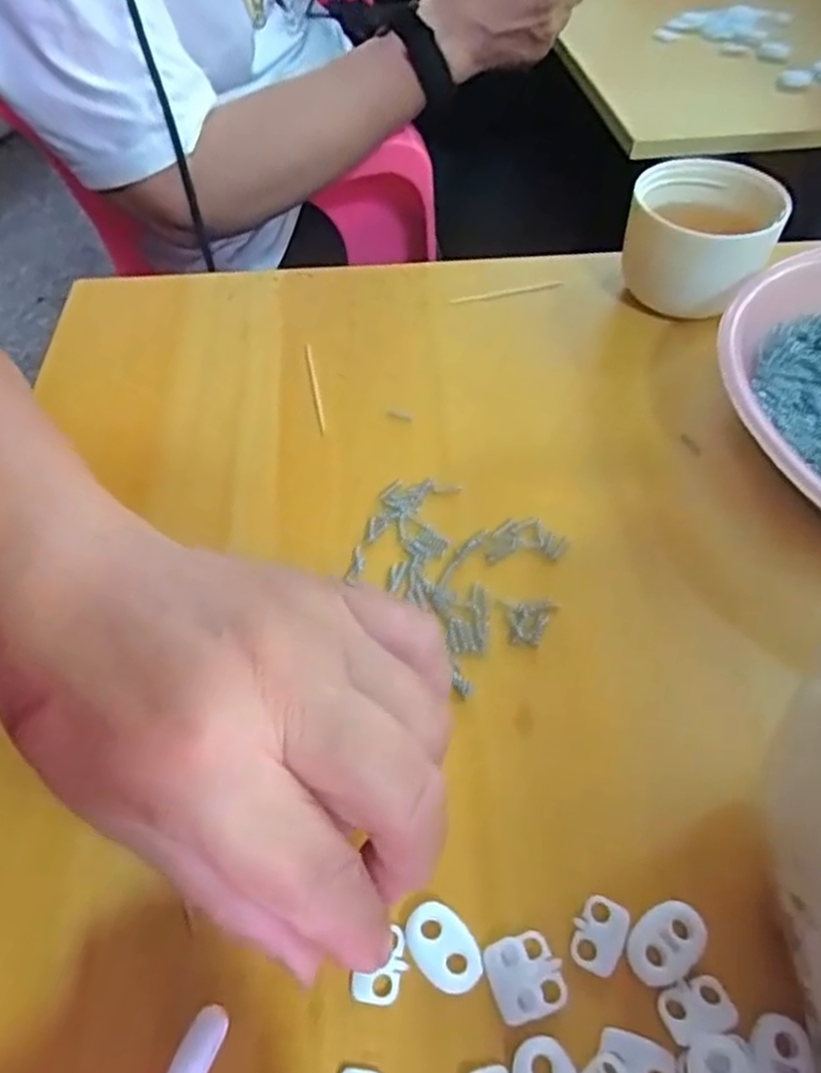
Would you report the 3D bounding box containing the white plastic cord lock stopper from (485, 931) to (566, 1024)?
[{"bbox_3d":[0.029,0.111,0.186,0.017,0.004,0.018,-13,52,-8],"label":"white plastic cord lock stopper"}]

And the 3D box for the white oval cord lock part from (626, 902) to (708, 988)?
[{"bbox_3d":[0.066,0.105,0.190,0.022,0.005,0.015,-32,57,-22],"label":"white oval cord lock part"}]

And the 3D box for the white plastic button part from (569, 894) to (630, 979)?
[{"bbox_3d":[0.050,0.104,0.193,0.013,0.004,0.018,17,54,15],"label":"white plastic button part"}]

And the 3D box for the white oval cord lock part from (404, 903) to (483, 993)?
[{"bbox_3d":[0.009,0.107,0.191,0.015,0.004,0.022,-37,59,-25],"label":"white oval cord lock part"}]

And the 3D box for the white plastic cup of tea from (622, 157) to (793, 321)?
[{"bbox_3d":[0.135,-0.140,0.349,0.065,0.054,0.061,11,53,10],"label":"white plastic cup of tea"}]

